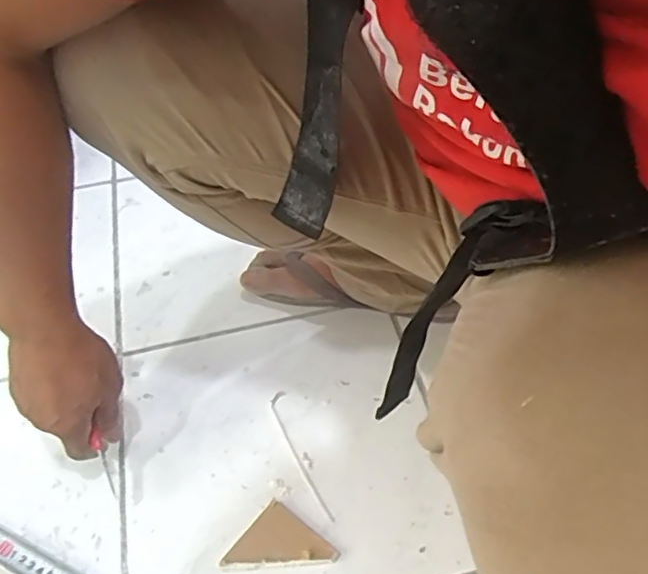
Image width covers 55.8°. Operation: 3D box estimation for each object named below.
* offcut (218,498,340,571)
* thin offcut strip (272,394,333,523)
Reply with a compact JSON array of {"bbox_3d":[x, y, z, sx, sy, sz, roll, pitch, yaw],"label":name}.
[{"bbox_3d":[-0.037,0.226,0.514,0.074,0.013,0.068,29,57,24],"label":"offcut"},{"bbox_3d":[-0.022,0.158,0.577,0.015,0.006,0.137,-20,52,-13],"label":"thin offcut strip"}]

